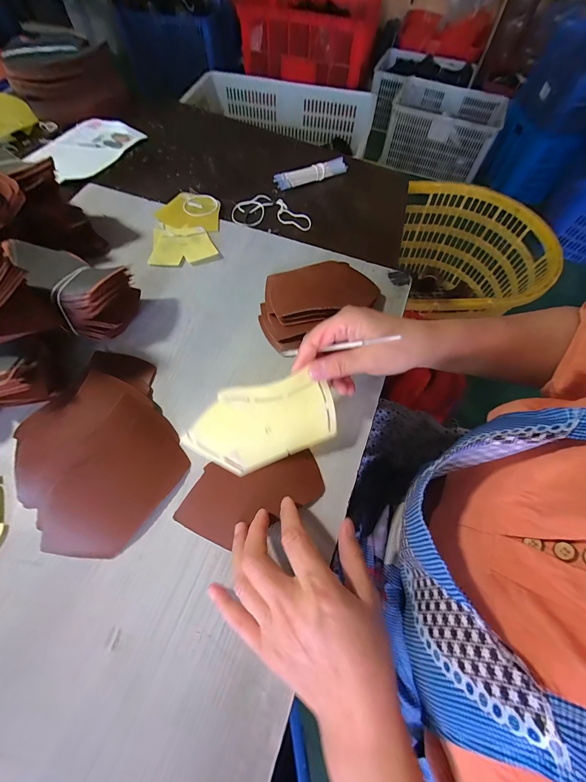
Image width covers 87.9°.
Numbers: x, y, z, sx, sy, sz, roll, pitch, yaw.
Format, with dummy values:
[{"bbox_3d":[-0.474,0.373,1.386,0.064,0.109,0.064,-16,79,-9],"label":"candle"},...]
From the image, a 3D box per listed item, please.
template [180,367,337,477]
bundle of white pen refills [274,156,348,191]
[{"bbox_3d":[-0.029,0.031,0.296,0.141,0.004,0.080,-22,99,-3],"label":"template"},{"bbox_3d":[0.034,-0.391,0.547,0.138,0.028,0.017,-21,66,-11],"label":"bundle of white pen refills"}]

